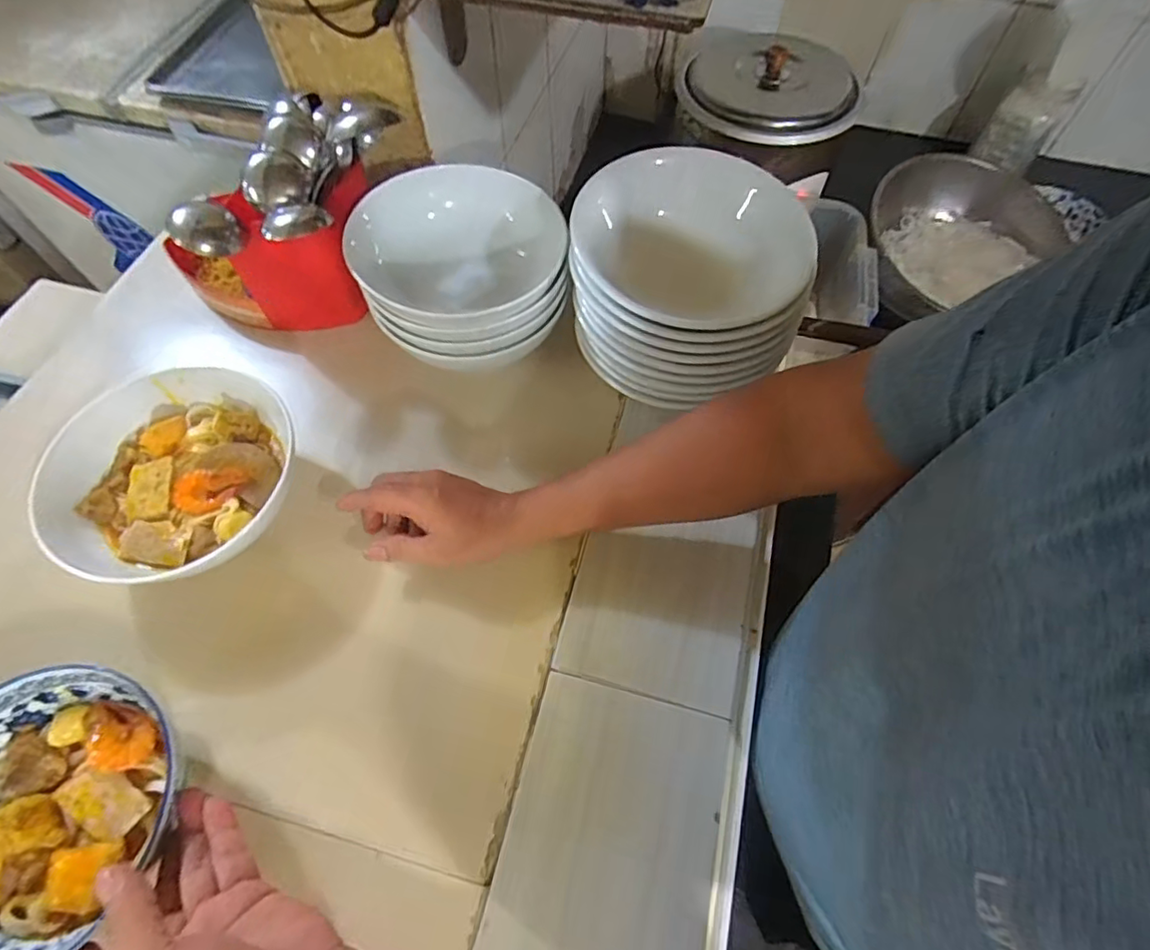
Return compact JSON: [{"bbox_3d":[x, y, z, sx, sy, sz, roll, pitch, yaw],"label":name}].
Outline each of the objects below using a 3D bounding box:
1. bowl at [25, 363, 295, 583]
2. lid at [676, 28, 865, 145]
[{"bbox_3d":[-0.343,0.003,0.504,0.188,0.070,0.189,1,63,-3],"label":"bowl"},{"bbox_3d":[0.325,-0.660,0.947,0.284,0.058,0.309,1,63,-3],"label":"lid"}]

